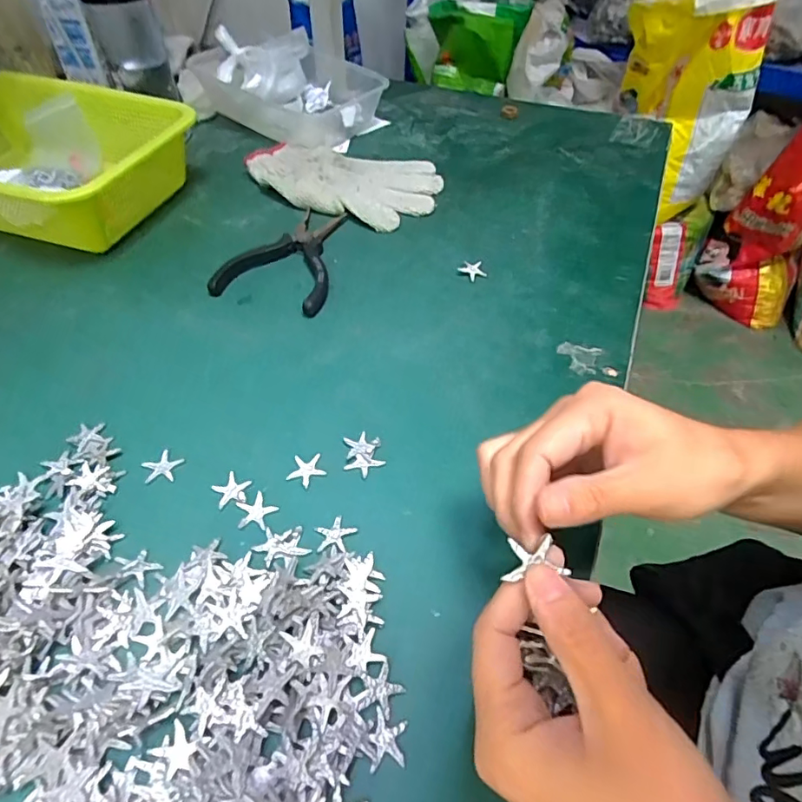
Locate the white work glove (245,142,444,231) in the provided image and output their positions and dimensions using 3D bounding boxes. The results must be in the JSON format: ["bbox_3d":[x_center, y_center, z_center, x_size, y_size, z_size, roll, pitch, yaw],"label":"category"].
[{"bbox_3d":[-0.059,-0.240,0.554,0.201,0.020,0.137,19,51,14],"label":"white work glove"}]

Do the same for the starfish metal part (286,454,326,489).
[{"bbox_3d":[-0.059,0.043,0.325,0.021,0.004,0.023,1,49,-1],"label":"starfish metal part"}]

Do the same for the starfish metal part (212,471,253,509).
[{"bbox_3d":[-0.103,0.053,0.315,0.021,0.004,0.023,1,49,-1],"label":"starfish metal part"}]

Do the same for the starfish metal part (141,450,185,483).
[{"bbox_3d":[-0.150,0.041,0.325,0.024,0.004,0.023,1,49,-1],"label":"starfish metal part"}]

